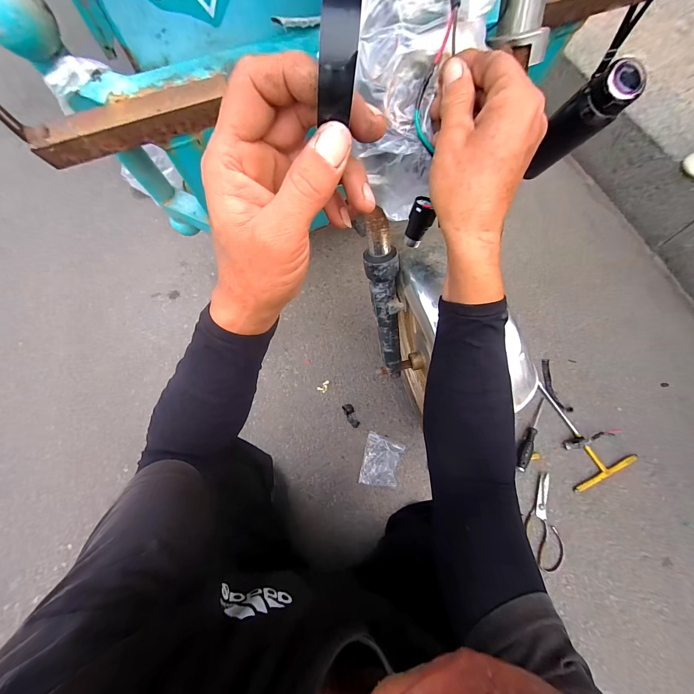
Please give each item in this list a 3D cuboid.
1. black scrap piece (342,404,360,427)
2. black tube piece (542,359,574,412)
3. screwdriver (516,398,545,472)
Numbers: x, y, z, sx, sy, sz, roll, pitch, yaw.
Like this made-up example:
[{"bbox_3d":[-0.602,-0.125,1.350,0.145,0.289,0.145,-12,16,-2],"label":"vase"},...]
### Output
[{"bbox_3d":[0.012,0.188,0.808,0.027,0.015,0.067,-25,70,-6],"label":"black scrap piece"},{"bbox_3d":[0.578,0.109,0.824,0.038,0.017,0.151,-17,69,-4],"label":"black tube piece"},{"bbox_3d":[0.483,0.224,0.763,0.027,0.036,0.210,33,74,14],"label":"screwdriver"}]

